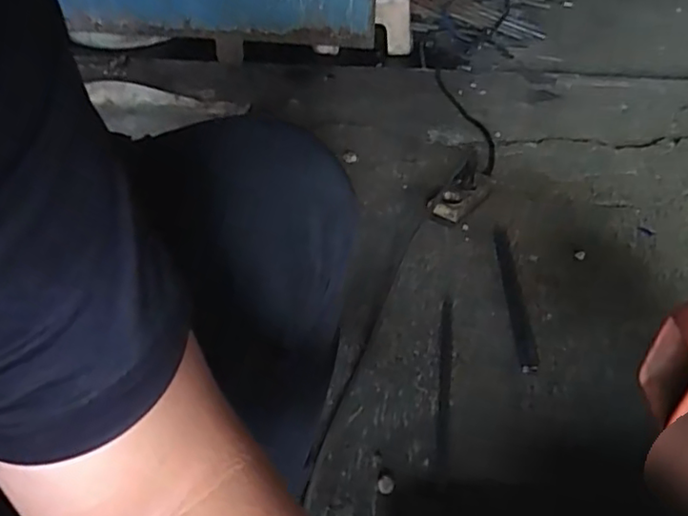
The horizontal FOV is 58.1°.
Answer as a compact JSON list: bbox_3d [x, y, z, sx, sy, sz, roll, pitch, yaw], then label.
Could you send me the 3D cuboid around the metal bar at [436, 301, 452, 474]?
[{"bbox_3d":[0.135,0.161,0.827,0.016,0.016,0.270,5,40,7],"label":"metal bar"}]

